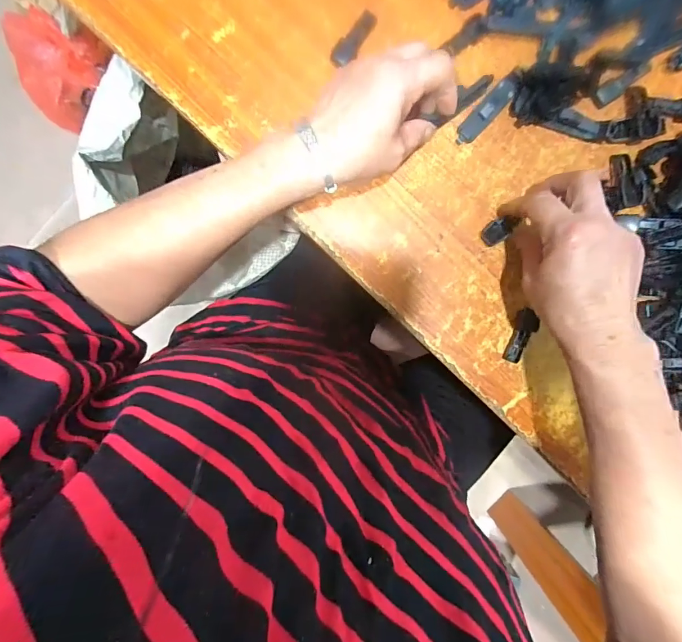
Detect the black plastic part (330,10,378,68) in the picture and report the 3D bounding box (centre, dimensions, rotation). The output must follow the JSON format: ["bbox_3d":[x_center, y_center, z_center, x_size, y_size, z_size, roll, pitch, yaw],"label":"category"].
[{"bbox_3d":[0.012,-0.241,0.337,0.018,0.004,0.059,35,82,-3],"label":"black plastic part"}]

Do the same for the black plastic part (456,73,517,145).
[{"bbox_3d":[0.128,-0.185,0.344,0.019,0.011,0.069,42,92,-5],"label":"black plastic part"}]

